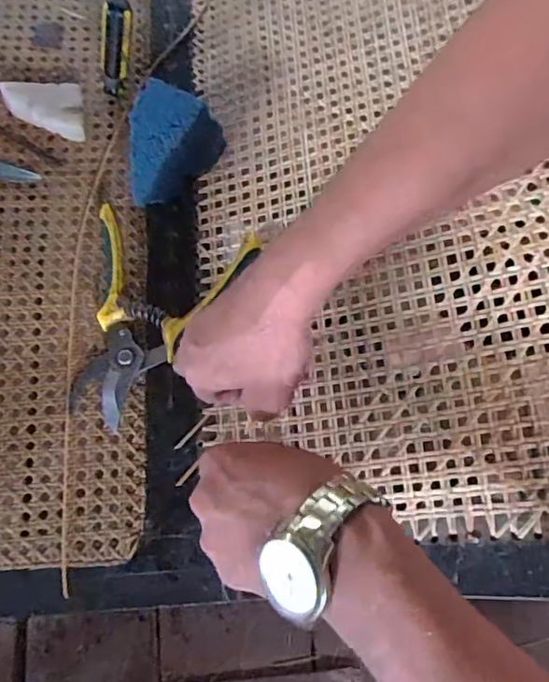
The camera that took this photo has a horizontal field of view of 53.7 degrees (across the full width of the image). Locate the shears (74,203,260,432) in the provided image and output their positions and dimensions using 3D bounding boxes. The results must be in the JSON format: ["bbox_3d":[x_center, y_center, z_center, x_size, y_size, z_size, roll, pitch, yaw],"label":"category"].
[{"bbox_3d":[-0.108,-0.020,0.431,0.132,0.034,0.168,20,74,6],"label":"shears"}]

